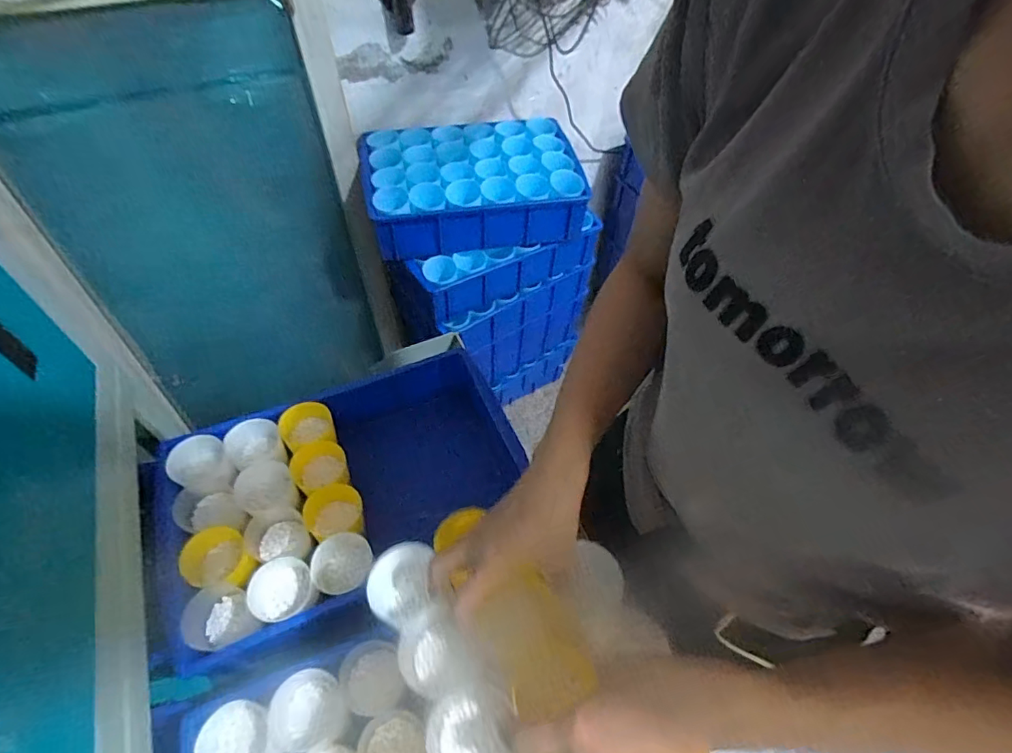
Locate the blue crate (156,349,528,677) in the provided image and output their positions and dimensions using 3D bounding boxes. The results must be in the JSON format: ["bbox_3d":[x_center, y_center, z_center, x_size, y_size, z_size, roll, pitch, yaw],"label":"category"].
[{"bbox_3d":[-0.182,0.158,0.637,0.434,0.124,0.270,-20,57,-16],"label":"blue crate"}]

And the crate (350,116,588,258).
[{"bbox_3d":[-0.058,-0.367,0.948,0.399,0.093,0.255,-11,55,-11],"label":"crate"}]

